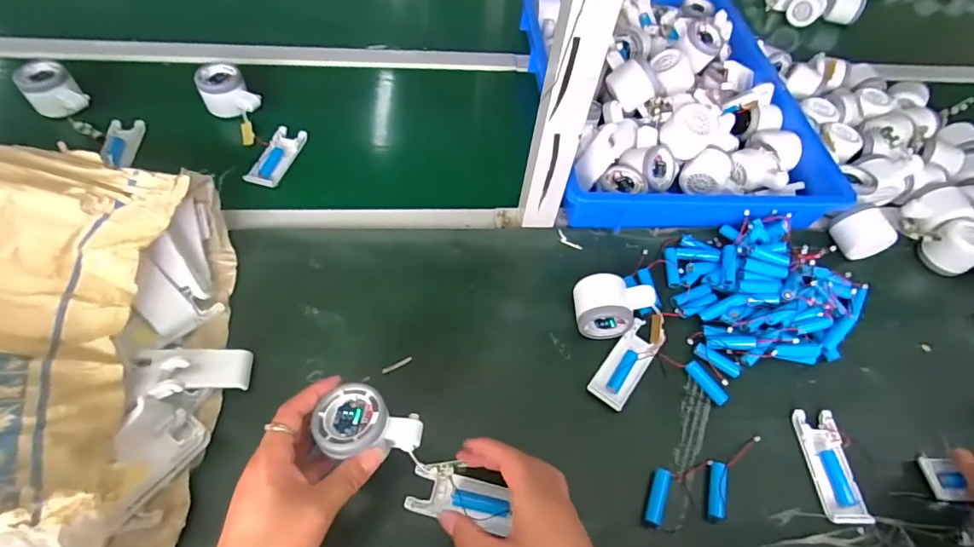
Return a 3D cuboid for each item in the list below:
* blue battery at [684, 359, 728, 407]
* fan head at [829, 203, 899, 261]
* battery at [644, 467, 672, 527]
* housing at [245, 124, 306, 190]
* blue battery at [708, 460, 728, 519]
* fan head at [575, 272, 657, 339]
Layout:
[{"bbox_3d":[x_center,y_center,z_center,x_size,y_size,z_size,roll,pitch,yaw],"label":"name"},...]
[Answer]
[{"bbox_3d":[0.232,0.116,0.515,0.011,0.013,0.051,-25,63,-20],"label":"blue battery"},{"bbox_3d":[0.479,-0.052,0.622,0.055,0.050,0.057,-10,59,-12],"label":"fan head"},{"bbox_3d":[0.156,0.204,0.445,0.016,0.016,0.051,23,58,10],"label":"battery"},{"bbox_3d":[-0.280,-0.152,0.647,0.040,0.019,0.104,21,60,-7],"label":"housing"},{"bbox_3d":[0.214,0.201,0.453,0.013,0.015,0.052,19,57,7],"label":"blue battery"},{"bbox_3d":[0.135,0.032,0.527,0.075,0.053,0.062,0,57,-5],"label":"fan head"}]

